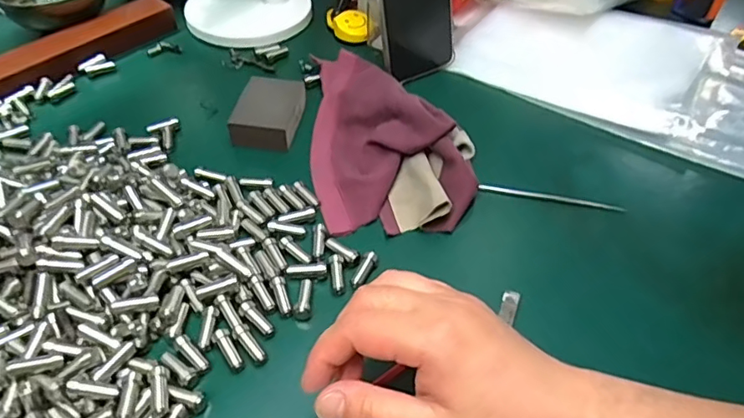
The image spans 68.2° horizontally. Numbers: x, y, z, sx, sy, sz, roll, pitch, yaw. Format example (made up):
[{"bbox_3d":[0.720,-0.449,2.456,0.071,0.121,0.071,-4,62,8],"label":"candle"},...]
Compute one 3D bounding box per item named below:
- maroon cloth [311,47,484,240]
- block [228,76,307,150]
[{"bbox_3d":[0.013,-0.075,0.454,0.124,0.041,0.210,-2,48,-5],"label":"maroon cloth"},{"bbox_3d":[-0.088,-0.086,0.470,0.050,0.022,0.071,7,48,3],"label":"block"}]

